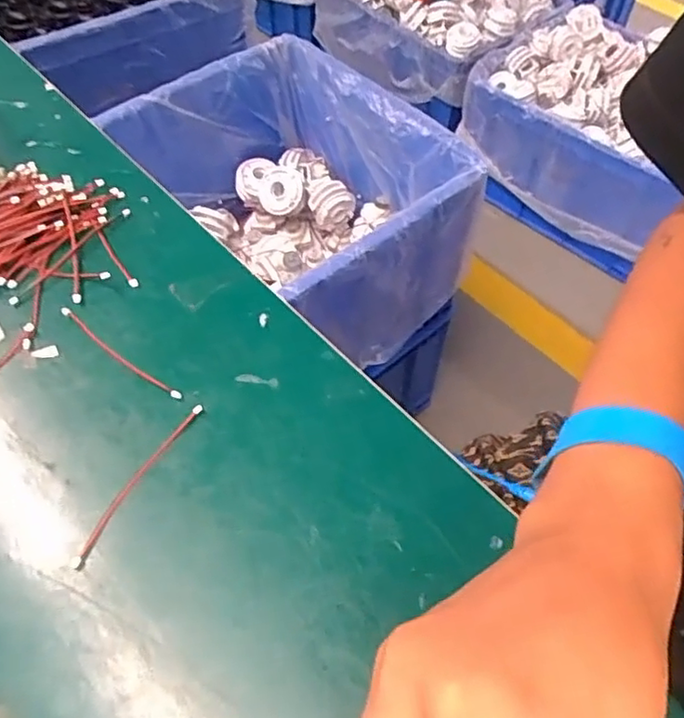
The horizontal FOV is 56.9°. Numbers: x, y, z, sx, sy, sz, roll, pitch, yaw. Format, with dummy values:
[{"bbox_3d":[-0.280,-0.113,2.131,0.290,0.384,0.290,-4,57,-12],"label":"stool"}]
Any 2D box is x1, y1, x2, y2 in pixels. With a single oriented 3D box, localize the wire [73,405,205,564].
[{"bbox_3d":[-0.111,0.065,0.344,0.008,0.004,0.105,25,59,16],"label":"wire"}]

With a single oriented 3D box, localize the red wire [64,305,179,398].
[{"bbox_3d":[-0.139,-0.004,0.391,0.107,0.005,0.007,32,62,20],"label":"red wire"}]

